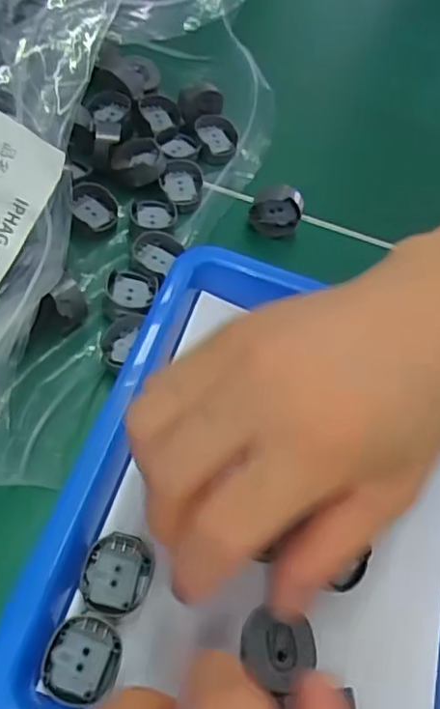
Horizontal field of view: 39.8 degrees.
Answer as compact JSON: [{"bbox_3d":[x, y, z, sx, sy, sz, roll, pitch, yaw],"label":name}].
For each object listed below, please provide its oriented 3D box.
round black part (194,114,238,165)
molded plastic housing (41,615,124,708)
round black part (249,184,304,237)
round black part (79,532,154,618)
[{"bbox_3d":[-0.002,-0.128,0.368,0.025,0.016,0.028,0,58,-11],"label":"round black part"},{"bbox_3d":[-0.047,0.104,0.208,0.024,0.006,0.027,14,56,-2],"label":"molded plastic housing"},{"bbox_3d":[0.032,-0.079,0.337,0.028,0.030,0.012,5,57,-8],"label":"round black part"},{"bbox_3d":[-0.038,0.081,0.224,0.025,0.007,0.028,13,56,-3],"label":"round black part"}]

